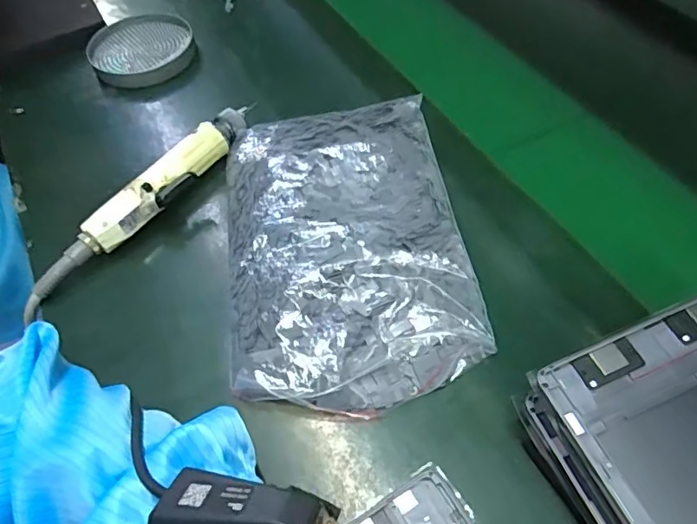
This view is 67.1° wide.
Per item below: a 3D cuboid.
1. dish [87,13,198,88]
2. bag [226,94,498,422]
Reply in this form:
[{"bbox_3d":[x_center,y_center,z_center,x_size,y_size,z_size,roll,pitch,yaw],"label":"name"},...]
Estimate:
[{"bbox_3d":[-0.231,-0.241,0.591,0.111,0.019,0.120,-1,55,1],"label":"dish"},{"bbox_3d":[-0.004,-0.020,0.419,0.182,0.039,0.276,-8,55,-4],"label":"bag"}]

